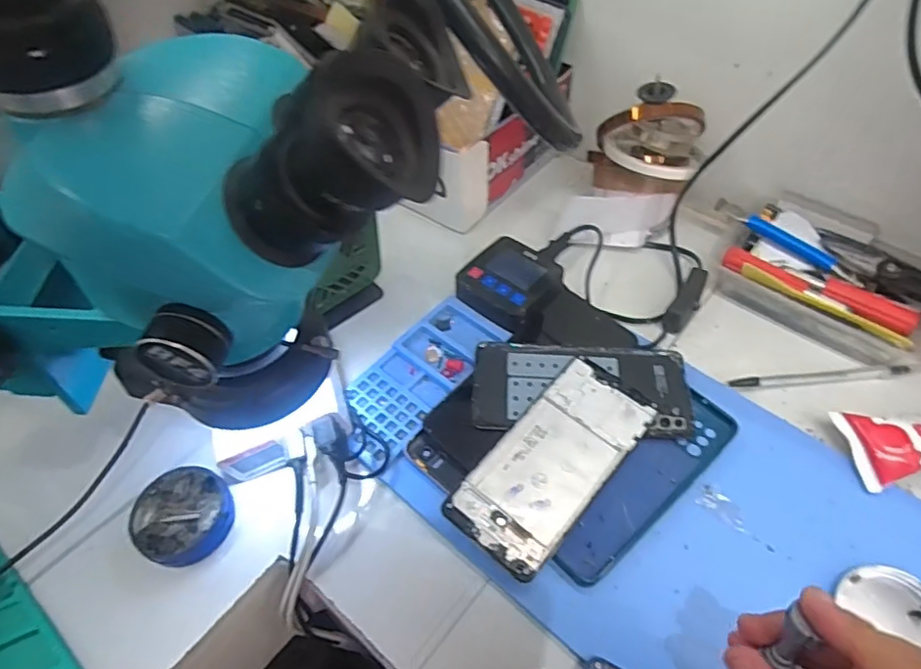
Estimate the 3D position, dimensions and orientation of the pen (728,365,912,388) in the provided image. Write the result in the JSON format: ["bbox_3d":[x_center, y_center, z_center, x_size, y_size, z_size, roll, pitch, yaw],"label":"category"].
[{"bbox_3d":[0.270,0.030,0.441,0.135,0.009,0.011,-6,52,-1],"label":"pen"}]

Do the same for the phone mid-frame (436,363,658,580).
[{"bbox_3d":[0.063,0.083,0.392,0.069,0.004,0.151,34,61,24],"label":"phone mid-frame"}]

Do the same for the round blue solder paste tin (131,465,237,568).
[{"bbox_3d":[-0.186,0.119,0.394,0.059,0.017,0.066,-38,59,-24],"label":"round blue solder paste tin"}]

